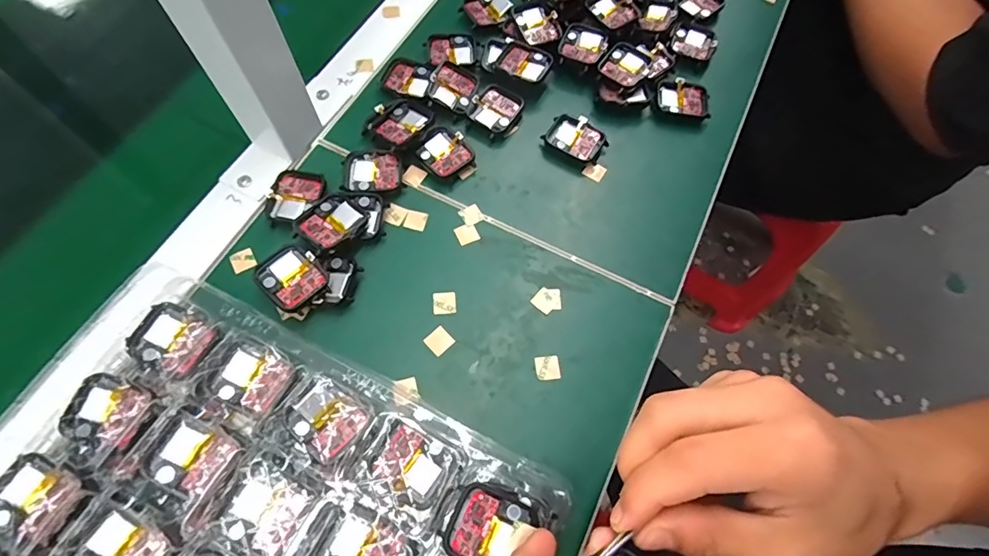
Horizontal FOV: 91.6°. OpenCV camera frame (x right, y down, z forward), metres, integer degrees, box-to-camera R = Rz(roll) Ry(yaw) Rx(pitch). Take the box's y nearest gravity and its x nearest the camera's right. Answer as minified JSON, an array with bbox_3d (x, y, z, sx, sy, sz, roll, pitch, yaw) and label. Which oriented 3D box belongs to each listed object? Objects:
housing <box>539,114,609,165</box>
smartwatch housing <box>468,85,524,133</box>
[{"bbox_3d":[0.065,-0.111,0.386,0.046,0.014,0.037,31,69,11],"label":"housing"},{"bbox_3d":[0.001,-0.138,0.395,0.036,0.009,0.041,33,69,11],"label":"smartwatch housing"}]

